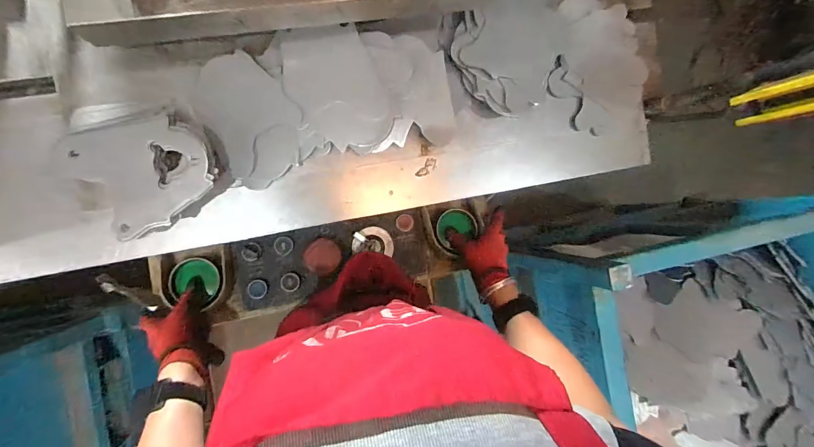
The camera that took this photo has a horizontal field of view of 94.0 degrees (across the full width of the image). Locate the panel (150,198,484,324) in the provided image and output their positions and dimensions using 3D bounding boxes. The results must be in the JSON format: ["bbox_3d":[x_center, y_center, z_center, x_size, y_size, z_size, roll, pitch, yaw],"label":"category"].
[{"bbox_3d":[-0.119,0.061,0.604,0.518,0.066,0.126,-12,93,-11],"label":"panel"}]

